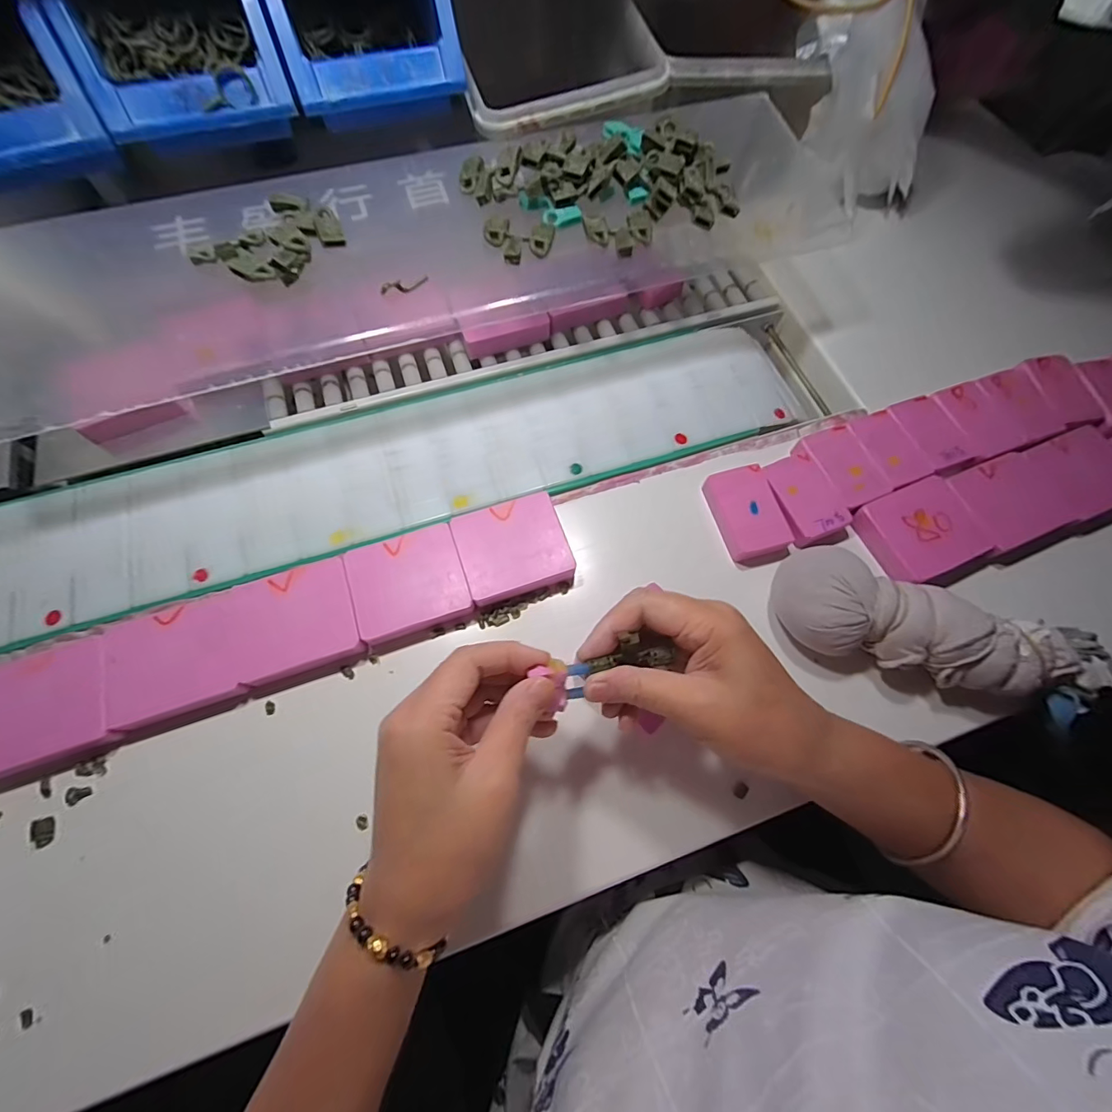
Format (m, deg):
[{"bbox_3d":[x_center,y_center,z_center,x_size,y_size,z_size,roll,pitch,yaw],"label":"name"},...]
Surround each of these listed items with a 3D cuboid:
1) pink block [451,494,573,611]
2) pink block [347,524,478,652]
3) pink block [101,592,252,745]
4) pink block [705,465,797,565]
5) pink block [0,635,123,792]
[{"bbox_3d":[-0.031,-0.005,0.354,0.076,0.017,0.069,-19,72,-8],"label":"pink block"},{"bbox_3d":[-0.103,0.021,0.341,0.077,0.015,0.074,-18,72,-8],"label":"pink block"},{"bbox_3d":[-0.249,0.071,0.314,0.078,0.018,0.074,-19,72,-8],"label":"pink block"},{"bbox_3d":[0.149,-0.033,0.374,0.046,0.018,0.071,-13,71,-6],"label":"pink block"},{"bbox_3d":[-0.320,0.096,0.301,0.079,0.017,0.075,-20,72,-8],"label":"pink block"}]

